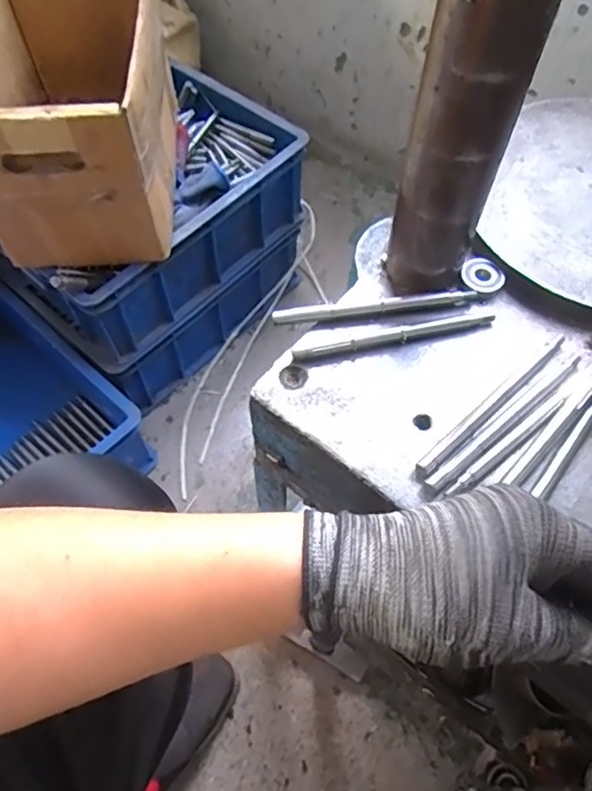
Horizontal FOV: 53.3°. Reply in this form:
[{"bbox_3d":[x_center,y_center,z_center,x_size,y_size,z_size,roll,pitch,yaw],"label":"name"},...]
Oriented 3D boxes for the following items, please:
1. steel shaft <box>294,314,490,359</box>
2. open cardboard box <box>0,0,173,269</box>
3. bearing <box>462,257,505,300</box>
[{"bbox_3d":[0.078,-0.047,0.463,0.162,0.007,0.010,-11,61,-6],"label":"steel shaft"},{"bbox_3d":[-0.253,-0.340,0.694,0.197,0.192,0.310,-4,60,-3],"label":"open cardboard box"},{"bbox_3d":[0.153,-0.096,0.483,0.034,0.011,0.034,0,60,0],"label":"bearing"}]

